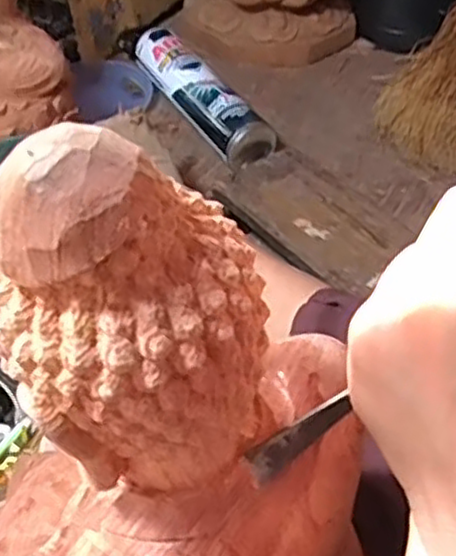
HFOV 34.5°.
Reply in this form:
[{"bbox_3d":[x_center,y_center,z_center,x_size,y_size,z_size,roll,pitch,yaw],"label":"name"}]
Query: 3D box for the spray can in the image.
[{"bbox_3d":[-0.028,-0.211,0.858,0.058,0.061,0.283,-20,48,-22],"label":"spray can"}]

